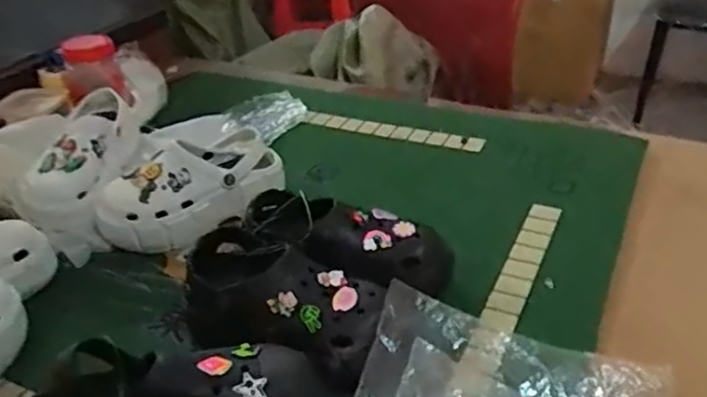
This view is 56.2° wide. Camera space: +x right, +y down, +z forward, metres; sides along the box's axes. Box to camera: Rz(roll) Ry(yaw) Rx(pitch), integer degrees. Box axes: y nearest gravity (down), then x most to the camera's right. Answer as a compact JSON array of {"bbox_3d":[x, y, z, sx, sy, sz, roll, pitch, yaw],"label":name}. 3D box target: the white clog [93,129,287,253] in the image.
[{"bbox_3d":[-0.215,-0.010,0.879,0.245,0.100,0.111,-20,37,-24],"label":"white clog"}]

